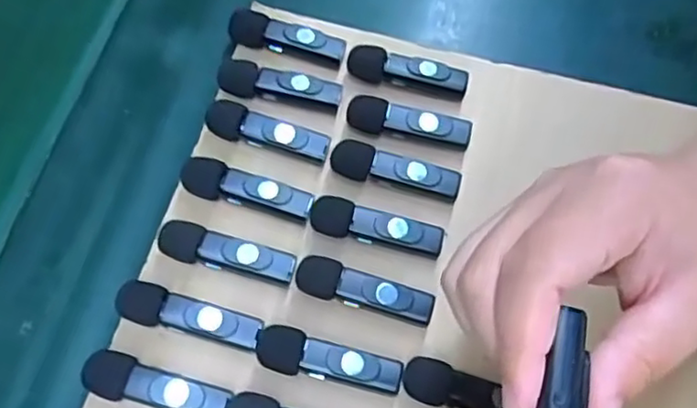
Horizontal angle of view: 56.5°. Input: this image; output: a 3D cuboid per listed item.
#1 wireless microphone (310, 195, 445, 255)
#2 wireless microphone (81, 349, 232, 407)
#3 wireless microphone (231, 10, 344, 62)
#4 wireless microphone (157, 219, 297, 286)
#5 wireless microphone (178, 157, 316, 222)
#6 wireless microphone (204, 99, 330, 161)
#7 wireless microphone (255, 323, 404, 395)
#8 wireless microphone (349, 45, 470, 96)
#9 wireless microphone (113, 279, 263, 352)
[{"bbox_3d":[0.013,0.012,0.316,0.063,0.015,0.017,11,65,7],"label":"wireless microphone"},{"bbox_3d":[-0.083,0.079,0.278,0.063,0.011,0.019,16,66,9],"label":"wireless microphone"},{"bbox_3d":[-0.034,-0.092,0.360,0.064,0.016,0.015,12,65,7],"label":"wireless microphone"},{"bbox_3d":[-0.058,0.024,0.307,0.064,0.016,0.018,14,65,8],"label":"wireless microphone"},{"bbox_3d":[-0.050,-0.006,0.320,0.065,0.012,0.018,17,66,10],"label":"wireless microphone"},{"bbox_3d":[-0.042,-0.038,0.332,0.063,0.011,0.018,15,65,9],"label":"wireless microphone"},{"bbox_3d":[-0.009,0.071,0.290,0.065,0.017,0.019,14,65,9],"label":"wireless microphone"},{"bbox_3d":[0.032,-0.072,0.354,0.064,0.016,0.017,8,64,6],"label":"wireless microphone"},{"bbox_3d":[-0.072,0.052,0.294,0.065,0.017,0.017,15,65,9],"label":"wireless microphone"}]

